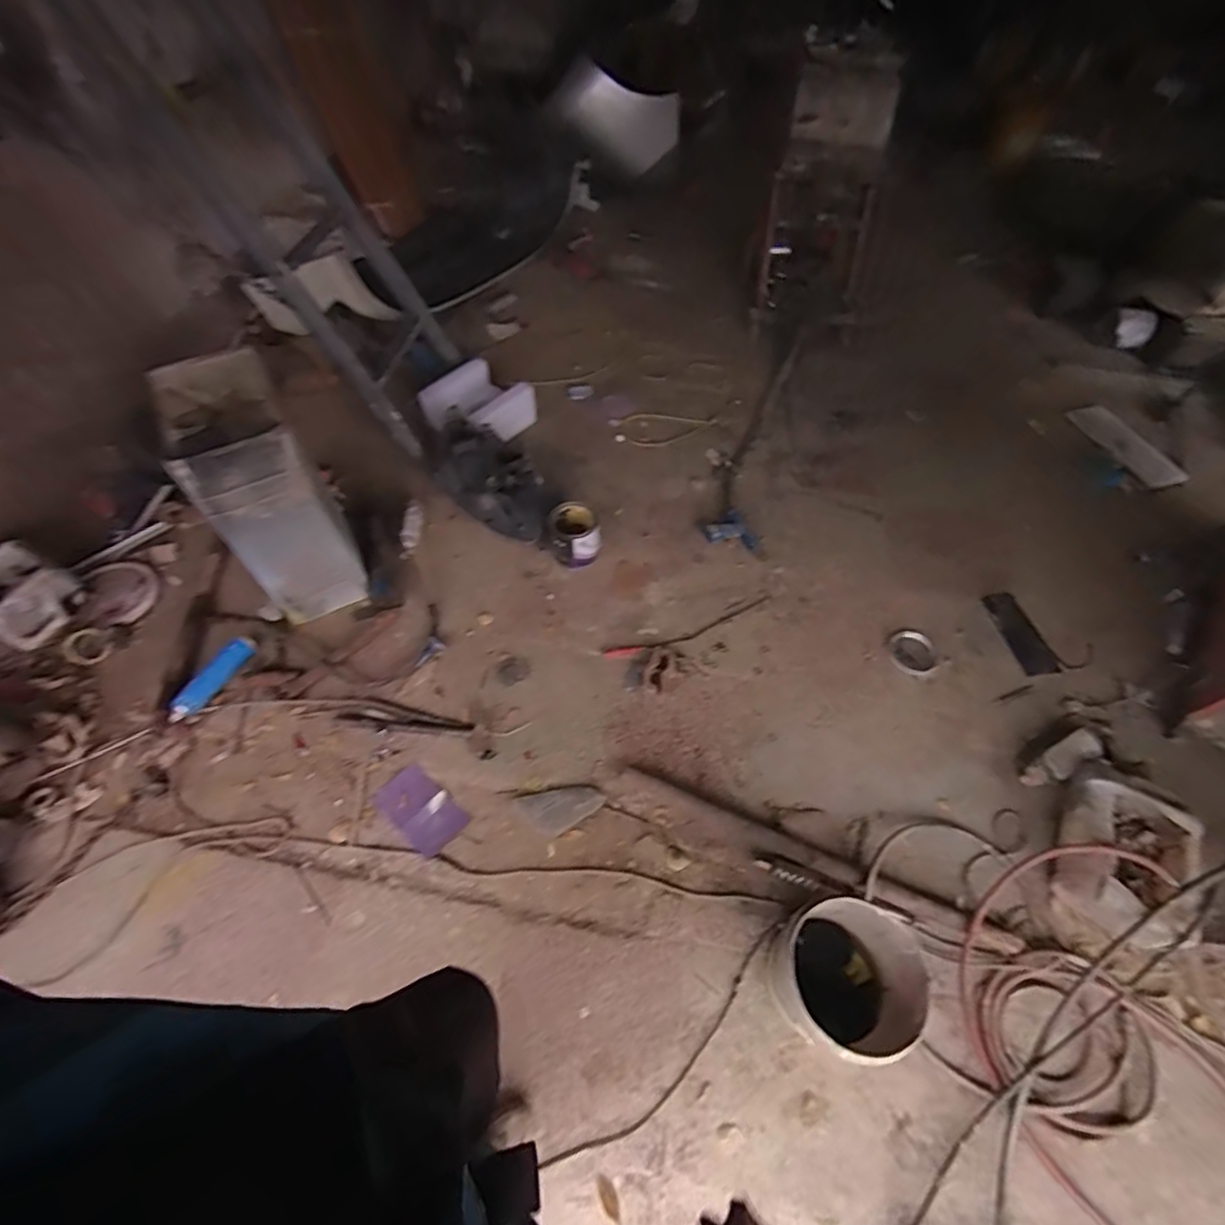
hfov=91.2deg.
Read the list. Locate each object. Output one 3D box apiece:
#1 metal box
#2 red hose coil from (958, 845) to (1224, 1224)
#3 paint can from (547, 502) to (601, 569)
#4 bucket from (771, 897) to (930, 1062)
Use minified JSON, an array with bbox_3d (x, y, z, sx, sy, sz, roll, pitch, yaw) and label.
[{"bbox_3d":[-0.933,-0.311,1.641,0.279,0.640,0.363,-29,62,-18],"label":"metal box"},{"bbox_3d":[0.980,0.849,1.157,0.487,0.099,0.716,-8,57,-3],"label":"red hose coil"},{"bbox_3d":[-0.120,-0.239,1.903,0.149,0.150,0.169,-12,58,-8],"label":"paint can"},{"bbox_3d":[0.455,0.716,1.183,0.246,0.248,0.243,-1,57,2],"label":"bucket"}]

